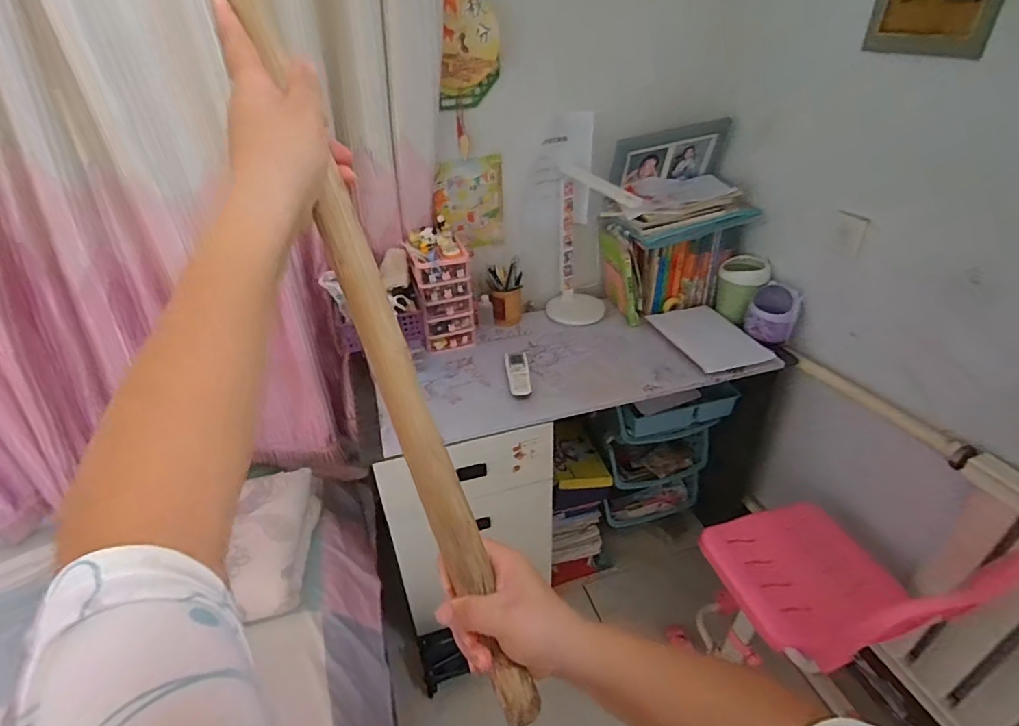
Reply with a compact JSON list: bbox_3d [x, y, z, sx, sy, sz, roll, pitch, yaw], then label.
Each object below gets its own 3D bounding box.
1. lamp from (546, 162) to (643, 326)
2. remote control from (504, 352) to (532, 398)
[{"bbox_3d":[0.215,-0.293,1.422,0.207,0.406,0.315,-1,35,2],"label":"lamp"},{"bbox_3d":[0.024,0.027,1.324,0.059,0.020,0.177,-6,35,-5],"label":"remote control"}]

